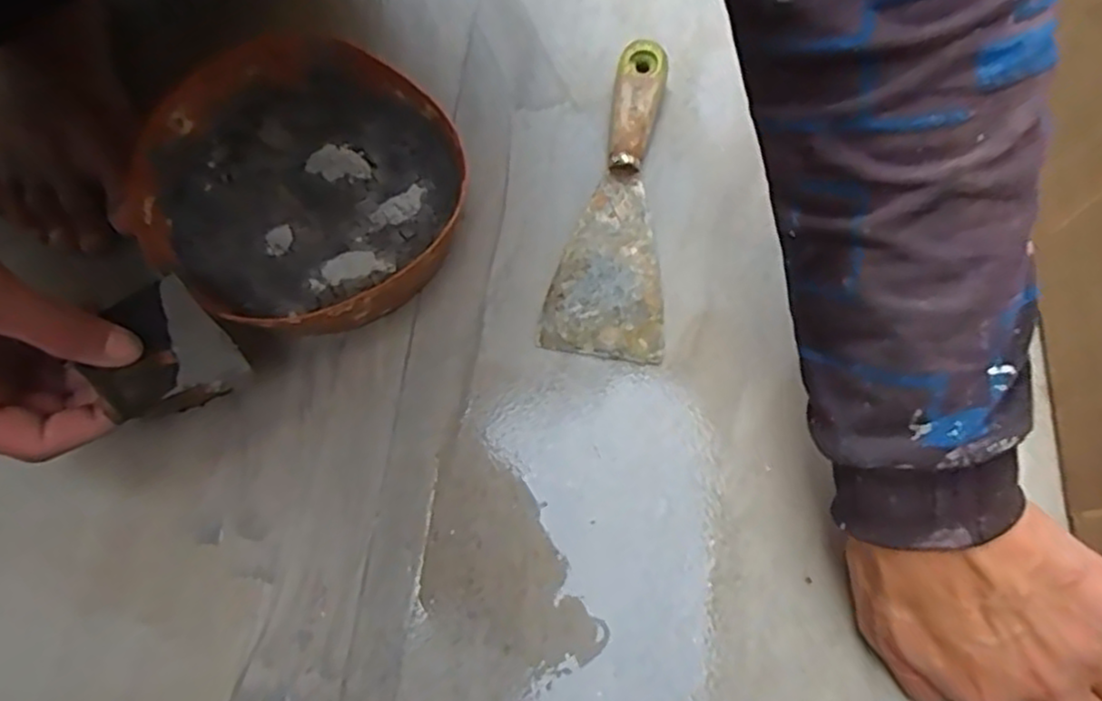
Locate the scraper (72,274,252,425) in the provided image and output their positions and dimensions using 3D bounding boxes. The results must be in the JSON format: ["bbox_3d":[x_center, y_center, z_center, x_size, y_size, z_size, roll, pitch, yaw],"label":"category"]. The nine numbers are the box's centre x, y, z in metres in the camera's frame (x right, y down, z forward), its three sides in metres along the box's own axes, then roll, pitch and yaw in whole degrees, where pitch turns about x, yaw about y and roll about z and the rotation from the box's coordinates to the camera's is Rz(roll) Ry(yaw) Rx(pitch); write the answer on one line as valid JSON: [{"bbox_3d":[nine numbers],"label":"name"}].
[{"bbox_3d":[-0.185,0.001,0.334,0.056,0.010,0.066,-35,74,-34],"label":"scraper"}]

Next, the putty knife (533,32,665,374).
[{"bbox_3d":[0.043,-0.092,0.420,0.065,0.023,0.199,9,70,5],"label":"putty knife"}]

